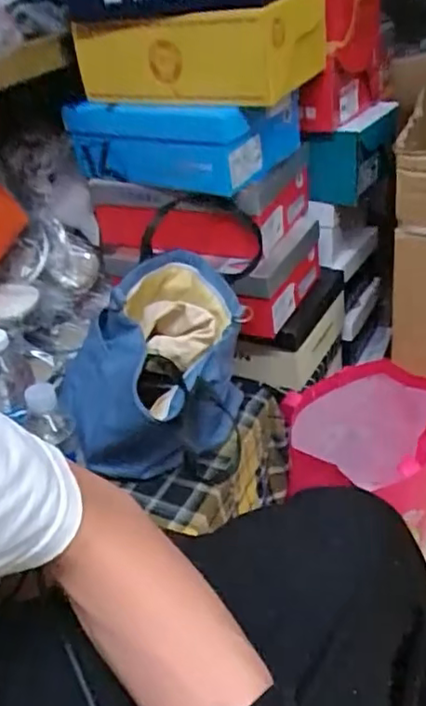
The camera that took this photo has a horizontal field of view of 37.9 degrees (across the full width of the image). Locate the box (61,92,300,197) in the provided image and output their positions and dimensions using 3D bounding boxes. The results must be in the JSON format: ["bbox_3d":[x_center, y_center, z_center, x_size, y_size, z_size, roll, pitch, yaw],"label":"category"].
[{"bbox_3d":[-0.048,-0.344,0.974,0.368,0.134,0.185,24,45,38],"label":"box"}]

